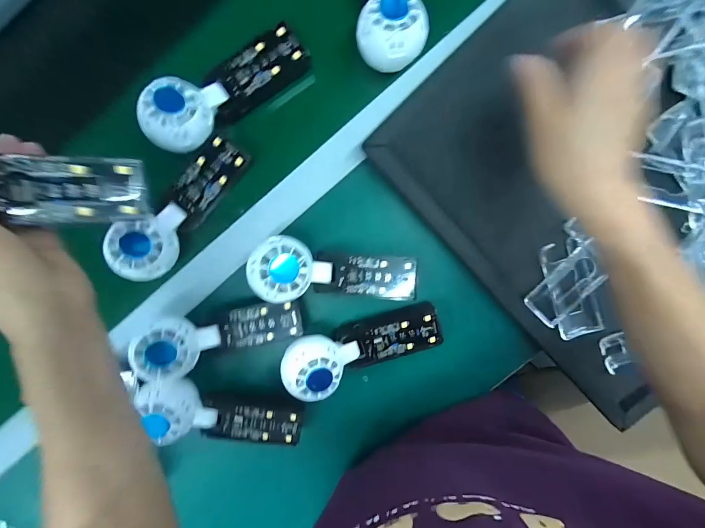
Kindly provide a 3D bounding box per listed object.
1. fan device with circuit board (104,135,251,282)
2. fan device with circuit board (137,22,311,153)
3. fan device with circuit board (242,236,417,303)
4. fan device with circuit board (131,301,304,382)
[{"bbox_3d":[-0.172,-0.056,0.339,0.054,0.034,0.161,40,83,-5],"label":"fan device with circuit board"},{"bbox_3d":[-0.121,-0.168,0.325,0.163,0.032,0.055,-36,97,-10],"label":"fan device with circuit board"},{"bbox_3d":[-0.018,0.009,0.341,0.164,0.029,0.057,5,97,-15],"label":"fan device with circuit board"},{"bbox_3d":[-0.127,0.075,0.347,0.149,0.053,0.060,-8,97,0],"label":"fan device with circuit board"}]

